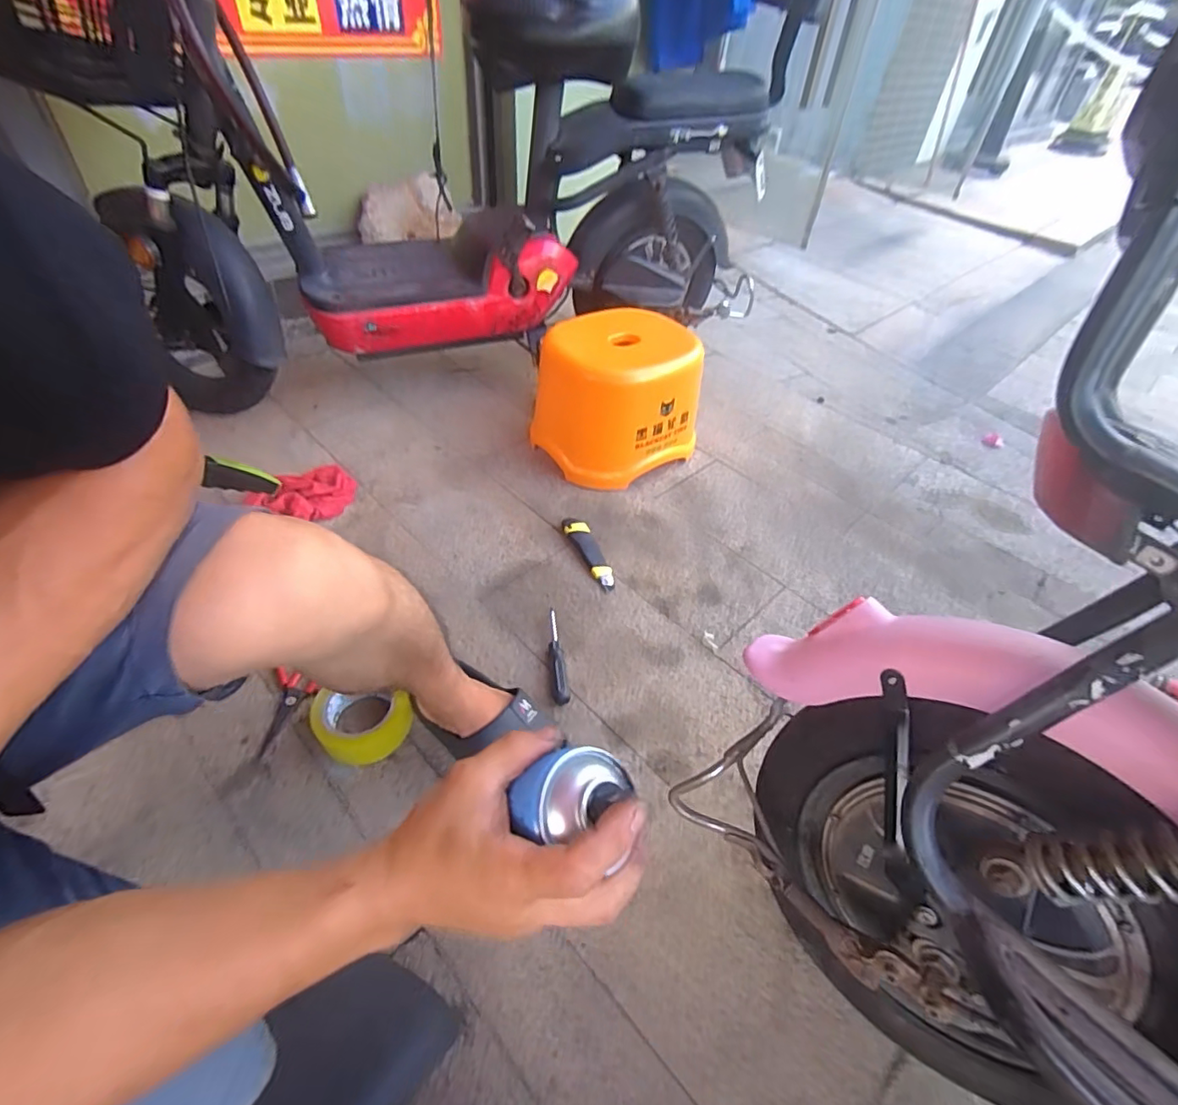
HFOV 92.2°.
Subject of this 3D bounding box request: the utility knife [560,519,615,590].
[{"bbox_3d":[0.002,-0.003,0.958,0.036,0.028,0.165,-17,49,-21],"label":"utility knife"}]

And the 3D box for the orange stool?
[{"bbox_3d":[0.056,-0.292,1.101,0.272,0.245,0.225,-28,53,-29],"label":"orange stool"}]

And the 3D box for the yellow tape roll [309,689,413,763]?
[{"bbox_3d":[-0.284,0.211,0.716,0.113,0.054,0.097,2,45,-3],"label":"yellow tape roll"}]

